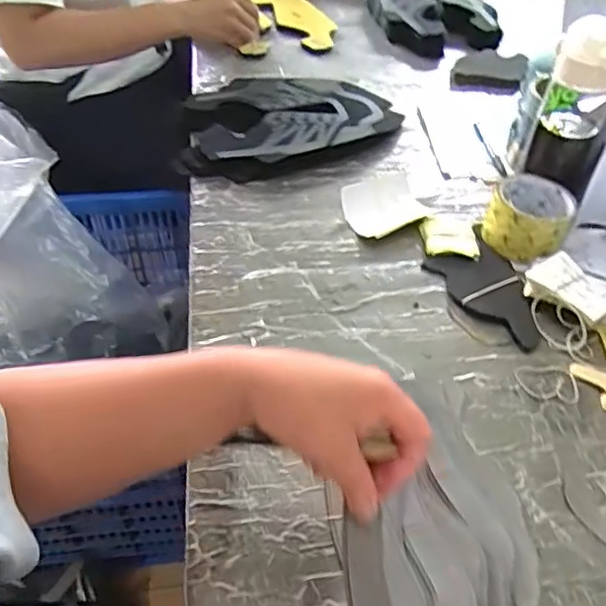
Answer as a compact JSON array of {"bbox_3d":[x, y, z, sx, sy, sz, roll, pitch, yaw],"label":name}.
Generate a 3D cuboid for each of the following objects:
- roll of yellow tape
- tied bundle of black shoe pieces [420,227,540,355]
[{"bbox_3d":[0.256,-0.094,0.681,0.087,0.057,0.093,1,46,-1],"label":"roll of yellow tape"},{"bbox_3d":[0.200,-0.017,0.637,0.092,0.011,0.157,-20,50,-20],"label":"tied bundle of black shoe pieces"}]

